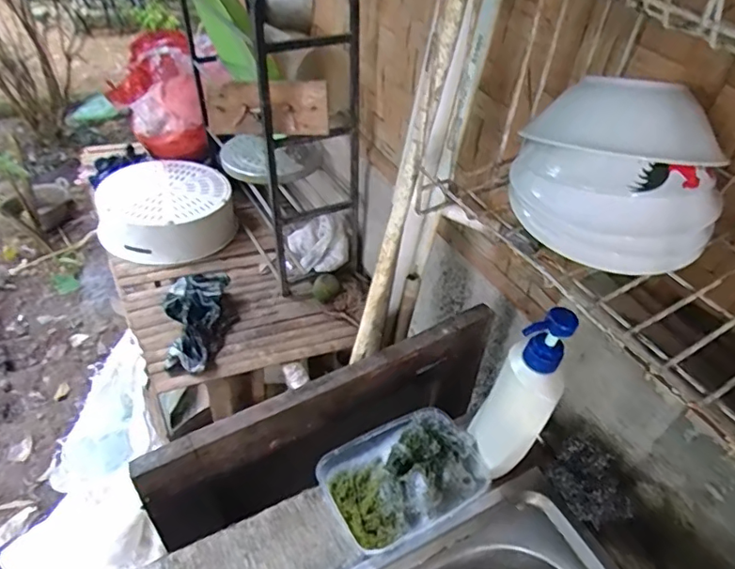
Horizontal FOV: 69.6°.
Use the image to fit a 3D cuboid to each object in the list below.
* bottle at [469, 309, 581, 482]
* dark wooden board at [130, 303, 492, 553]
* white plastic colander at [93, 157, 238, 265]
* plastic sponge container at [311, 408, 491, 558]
[{"bbox_3d":[0.155,0.116,0.540,0.064,0.212,0.057,22,45,16],"label":"bottle"},{"bbox_3d":[-0.038,0.180,0.695,0.479,0.185,0.039,-20,48,-26],"label":"dark wooden board"},{"bbox_3d":[-0.485,-0.199,1.275,0.292,0.111,0.334,-11,45,-18],"label":"white plastic colander"},{"bbox_3d":[0.044,0.208,0.583,0.167,0.059,0.117,-20,48,-26],"label":"plastic sponge container"}]

